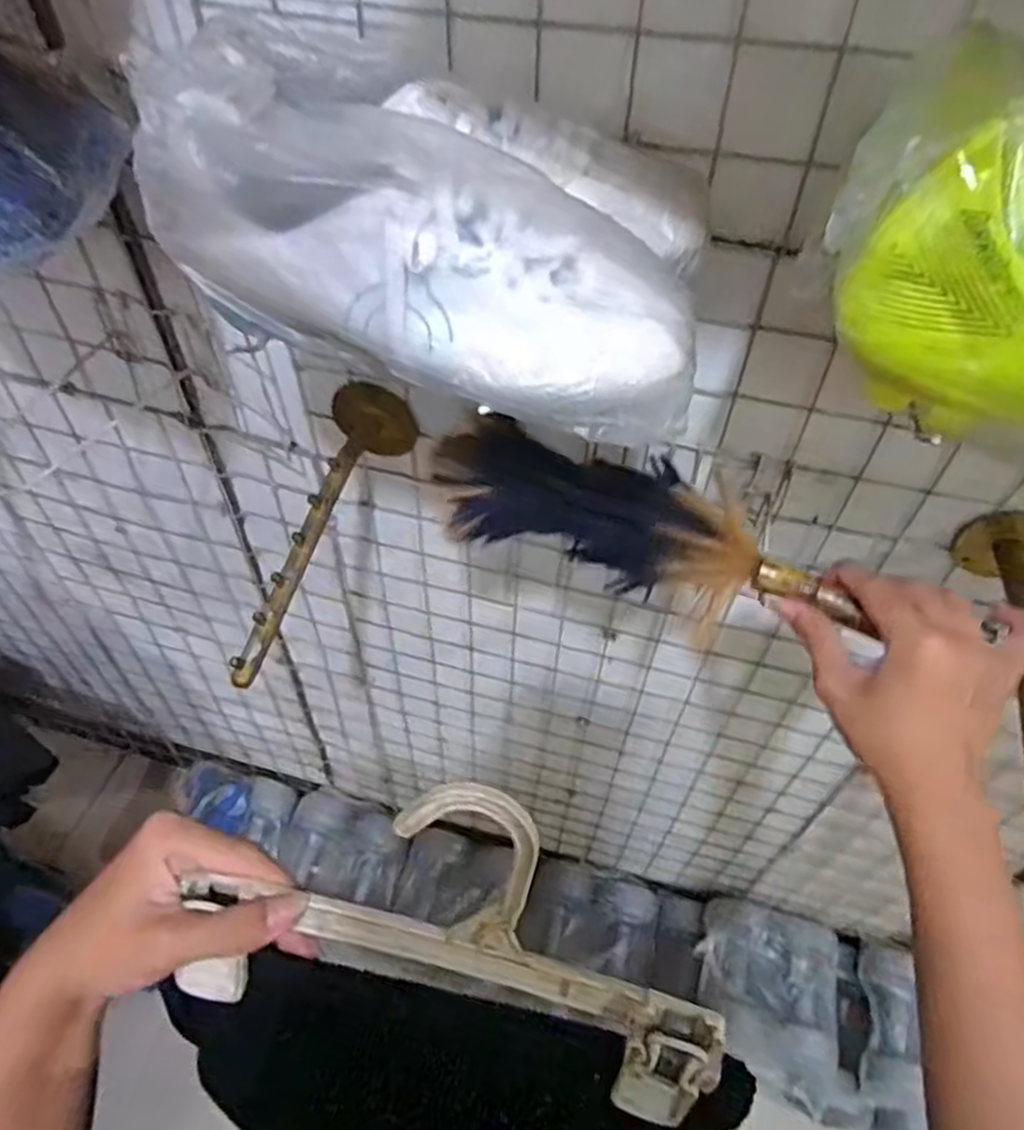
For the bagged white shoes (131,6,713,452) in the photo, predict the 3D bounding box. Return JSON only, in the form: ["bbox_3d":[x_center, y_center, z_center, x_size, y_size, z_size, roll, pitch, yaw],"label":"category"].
[{"bbox_3d":[-0.023,-0.165,0.348,0.236,0.106,0.143,17,53,11],"label":"bagged white shoes"}]

